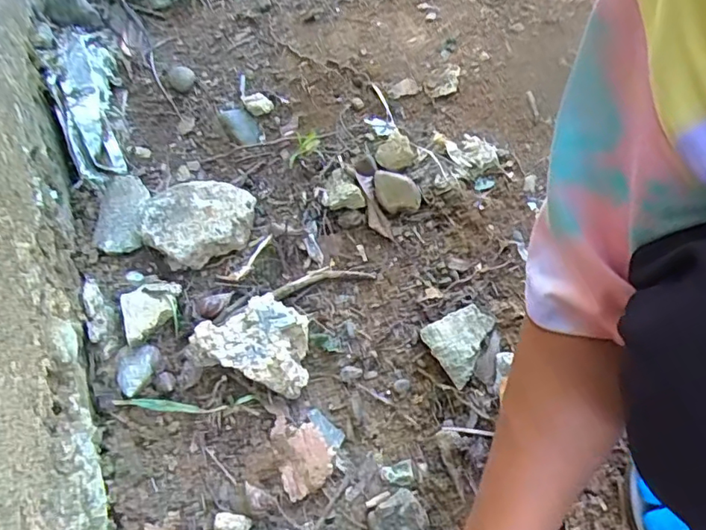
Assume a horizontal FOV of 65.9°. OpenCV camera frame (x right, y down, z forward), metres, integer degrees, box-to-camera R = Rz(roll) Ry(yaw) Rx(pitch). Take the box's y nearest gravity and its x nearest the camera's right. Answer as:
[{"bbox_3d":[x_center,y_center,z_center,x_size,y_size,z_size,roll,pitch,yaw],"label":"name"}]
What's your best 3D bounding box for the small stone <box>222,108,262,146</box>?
[{"bbox_3d":[-0.141,-0.178,0.701,0.036,0.016,0.068,-23,53,-12],"label":"small stone"}]

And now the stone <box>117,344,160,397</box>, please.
[{"bbox_3d":[-0.205,0.097,0.516,0.028,0.015,0.053,9,53,13],"label":"stone"}]

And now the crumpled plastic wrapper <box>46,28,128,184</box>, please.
[{"bbox_3d":[-0.352,-0.231,0.720,0.072,0.062,0.283,-16,66,-7],"label":"crumpled plastic wrapper"}]

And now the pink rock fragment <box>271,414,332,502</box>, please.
[{"bbox_3d":[-0.046,0.167,0.485,0.044,0.014,0.070,-17,52,-7],"label":"pink rock fragment"}]

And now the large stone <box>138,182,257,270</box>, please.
[{"bbox_3d":[-0.171,-0.053,0.607,0.119,0.035,0.100,-24,53,-13],"label":"large stone"}]

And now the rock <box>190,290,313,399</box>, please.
[{"bbox_3d":[-0.086,0.075,0.522,0.101,0.049,0.079,24,58,23],"label":"rock"}]

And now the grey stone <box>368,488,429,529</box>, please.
[{"bbox_3d":[0.037,0.209,0.448,0.046,0.015,0.048,-3,51,4],"label":"grey stone"}]

